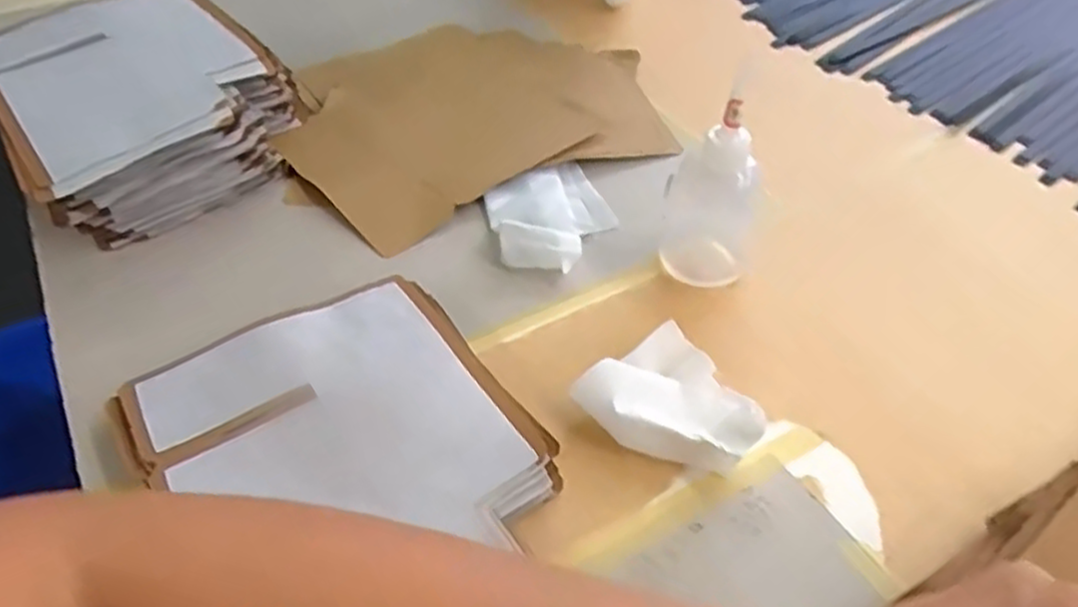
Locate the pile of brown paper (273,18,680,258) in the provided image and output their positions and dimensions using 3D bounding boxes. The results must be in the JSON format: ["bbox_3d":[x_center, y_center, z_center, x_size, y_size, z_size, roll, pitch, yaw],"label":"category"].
[{"bbox_3d":[-0.069,-0.189,0.726,0.336,0.027,0.283,-24,50,-19],"label":"pile of brown paper"}]

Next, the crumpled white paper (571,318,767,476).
[{"bbox_3d":[0.085,0.065,0.475,0.088,0.035,0.098,-31,52,-25],"label":"crumpled white paper"}]

